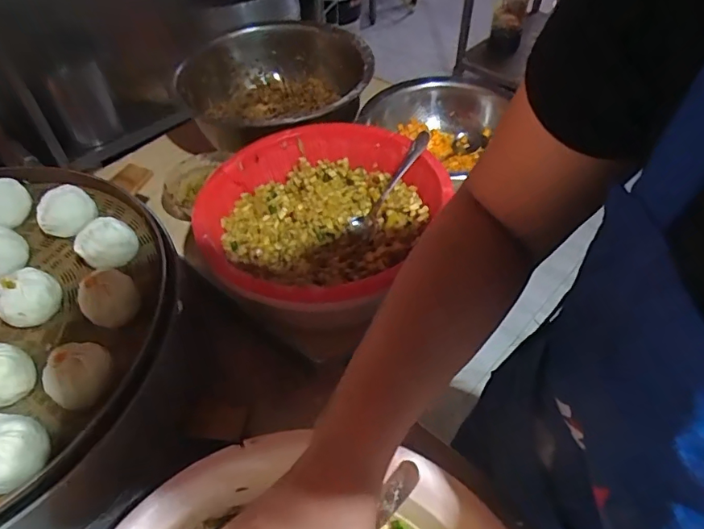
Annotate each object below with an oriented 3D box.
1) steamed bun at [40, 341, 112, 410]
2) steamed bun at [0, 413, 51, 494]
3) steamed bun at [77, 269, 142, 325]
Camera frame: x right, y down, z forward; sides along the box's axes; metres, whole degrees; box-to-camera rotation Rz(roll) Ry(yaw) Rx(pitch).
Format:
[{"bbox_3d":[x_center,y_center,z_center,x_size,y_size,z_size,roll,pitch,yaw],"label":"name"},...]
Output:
[{"bbox_3d":[-0.262,0.108,0.482,0.054,0.052,0.058,22,52,20],"label":"steamed bun"},{"bbox_3d":[-0.294,0.165,0.429,0.054,0.060,0.062,15,50,14],"label":"steamed bun"},{"bbox_3d":[-0.256,0.040,0.534,0.055,0.057,0.053,-1,48,1],"label":"steamed bun"}]

